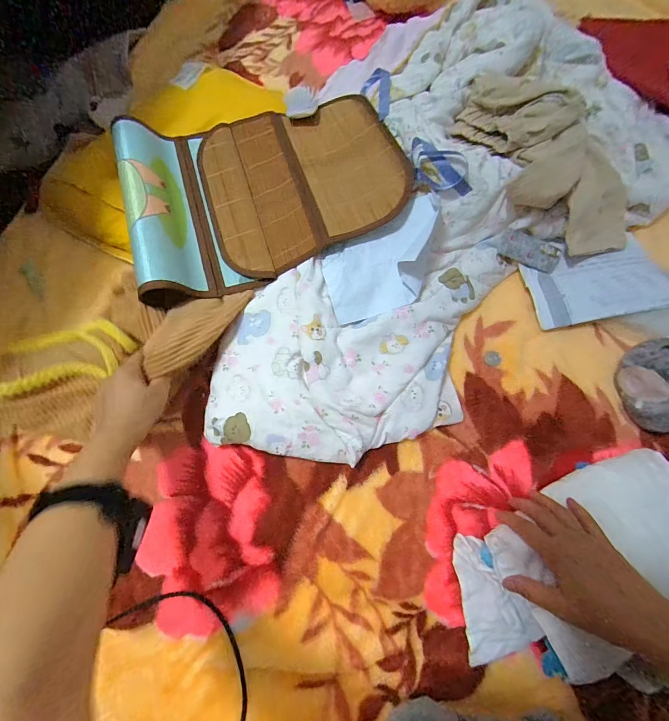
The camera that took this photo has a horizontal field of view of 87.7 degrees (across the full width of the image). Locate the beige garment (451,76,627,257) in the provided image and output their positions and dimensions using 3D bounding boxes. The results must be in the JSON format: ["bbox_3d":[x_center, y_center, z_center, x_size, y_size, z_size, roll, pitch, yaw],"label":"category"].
[{"bbox_3d":[0.309,-0.295,0.533,0.185,0.113,0.312,-30,73,-11],"label":"beige garment"}]

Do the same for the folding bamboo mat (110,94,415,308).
[{"bbox_3d":[-0.112,-0.284,0.541,0.418,0.052,0.313,-21,72,-8],"label":"folding bamboo mat"}]

